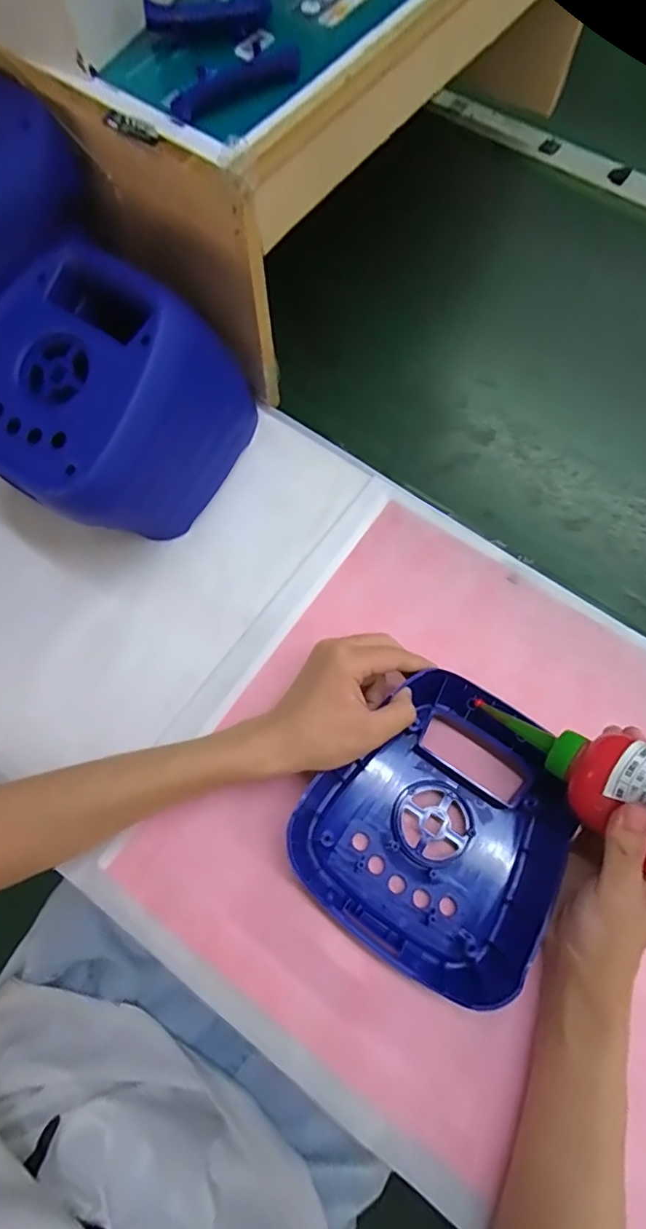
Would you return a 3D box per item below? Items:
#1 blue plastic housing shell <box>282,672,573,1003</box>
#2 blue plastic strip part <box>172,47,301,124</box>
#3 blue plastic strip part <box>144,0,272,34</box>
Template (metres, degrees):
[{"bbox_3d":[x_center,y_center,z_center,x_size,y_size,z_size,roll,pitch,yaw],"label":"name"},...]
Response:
[{"bbox_3d":[0.084,0.144,0.362,0.162,0.038,0.179,38,74,12],"label":"blue plastic housing shell"},{"bbox_3d":[-0.054,-0.336,0.330,0.086,0.012,0.019,-35,76,-11],"label":"blue plastic strip part"},{"bbox_3d":[-0.075,-0.397,0.345,0.080,0.016,0.017,-7,72,-3],"label":"blue plastic strip part"}]

